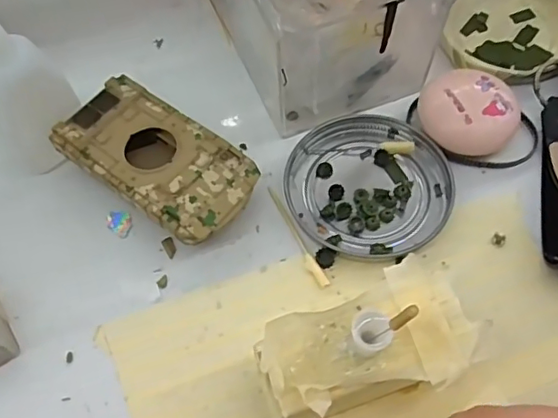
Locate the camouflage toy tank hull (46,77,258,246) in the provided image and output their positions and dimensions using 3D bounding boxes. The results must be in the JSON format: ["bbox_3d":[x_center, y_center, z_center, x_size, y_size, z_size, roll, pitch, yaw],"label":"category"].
[{"bbox_3d":[-0.058,-0.021,0.280,0.094,0.026,0.050,33,67,19],"label":"camouflage toy tank hull"}]

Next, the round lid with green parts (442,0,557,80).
[{"bbox_3d":[0.132,-0.104,0.330,0.072,0.012,0.080,22,64,14],"label":"round lid with green parts"}]

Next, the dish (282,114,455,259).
[{"bbox_3d":[0.043,-0.013,0.282,0.077,0.008,0.075,-1,60,2],"label":"dish"}]

